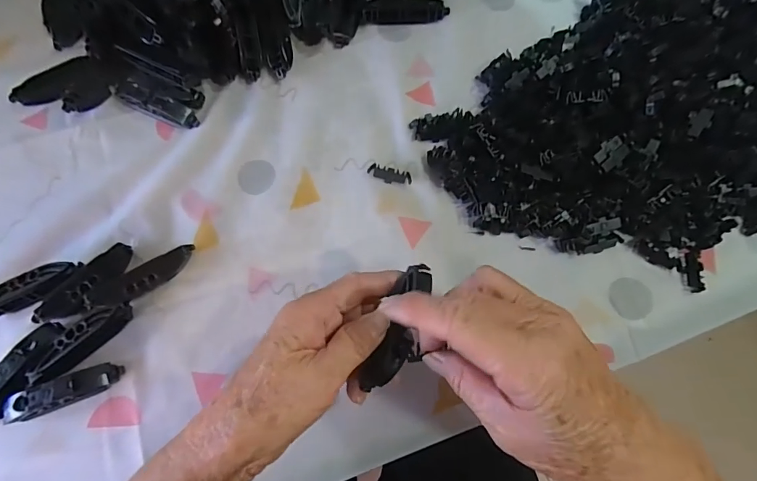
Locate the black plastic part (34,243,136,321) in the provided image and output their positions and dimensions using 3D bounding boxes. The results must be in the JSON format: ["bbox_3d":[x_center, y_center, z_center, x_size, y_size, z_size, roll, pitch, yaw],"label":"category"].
[{"bbox_3d":[-0.223,0.034,0.318,0.025,0.015,0.078,37,77,11],"label":"black plastic part"}]

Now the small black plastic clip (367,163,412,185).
[{"bbox_3d":[0.010,-0.054,0.344,0.036,0.006,0.012,13,74,4],"label":"small black plastic clip"}]

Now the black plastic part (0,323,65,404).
[{"bbox_3d":[-0.261,0.096,0.301,0.021,0.018,0.079,29,76,9],"label":"black plastic part"}]

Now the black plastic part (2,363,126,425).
[{"bbox_3d":[-0.224,0.108,0.295,0.074,0.017,0.019,-22,74,-6],"label":"black plastic part"}]

